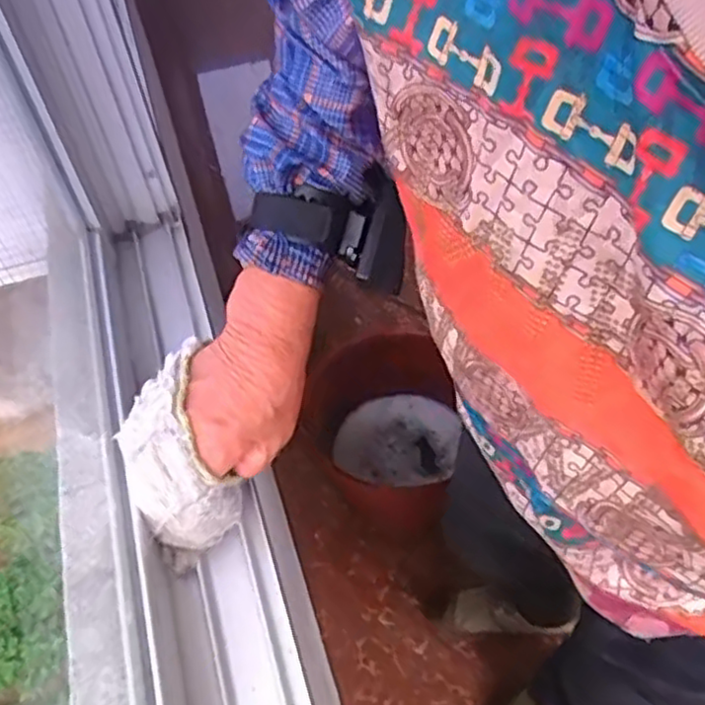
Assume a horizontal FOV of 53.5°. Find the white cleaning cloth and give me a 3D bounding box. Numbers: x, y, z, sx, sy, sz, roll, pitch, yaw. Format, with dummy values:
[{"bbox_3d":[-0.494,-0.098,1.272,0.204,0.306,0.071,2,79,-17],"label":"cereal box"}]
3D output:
[{"bbox_3d":[-0.118,0.072,0.448,0.071,0.139,0.050,-12,7,-7],"label":"white cleaning cloth"}]

